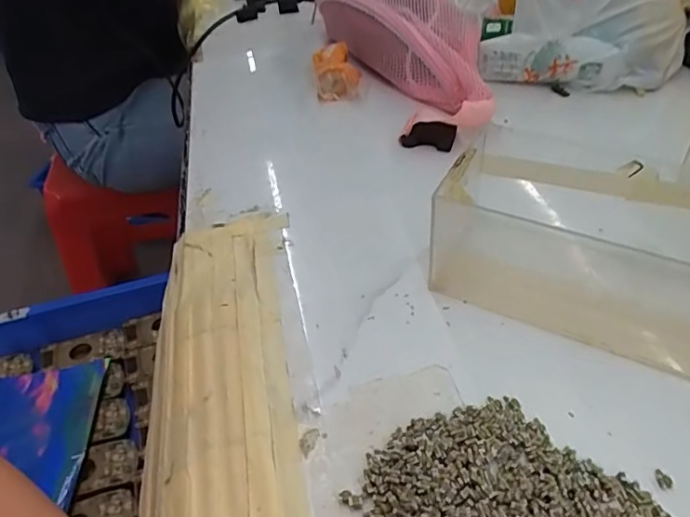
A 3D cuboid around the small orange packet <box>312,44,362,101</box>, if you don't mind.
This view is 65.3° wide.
[{"bbox_3d":[-0.009,-0.188,0.540,0.042,0.029,0.079,-7,43,-2],"label":"small orange packet"}]

